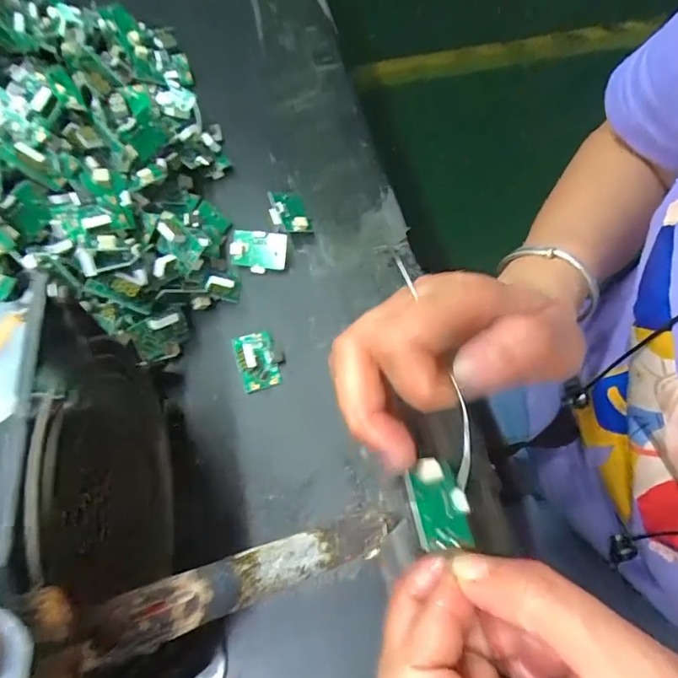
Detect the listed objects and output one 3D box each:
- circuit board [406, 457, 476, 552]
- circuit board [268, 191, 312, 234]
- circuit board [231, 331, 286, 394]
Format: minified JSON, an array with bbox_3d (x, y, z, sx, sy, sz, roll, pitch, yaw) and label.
[{"bbox_3d":[0.037,0.060,0.179,0.021,0.007,0.031,-5,65,-4],"label":"circuit board"},{"bbox_3d":[-0.030,-0.079,0.302,0.023,0.014,0.031,-12,66,-7],"label":"circuit board"},{"bbox_3d":[-0.044,0.011,0.264,0.023,0.007,0.031,-19,66,-10],"label":"circuit board"}]

